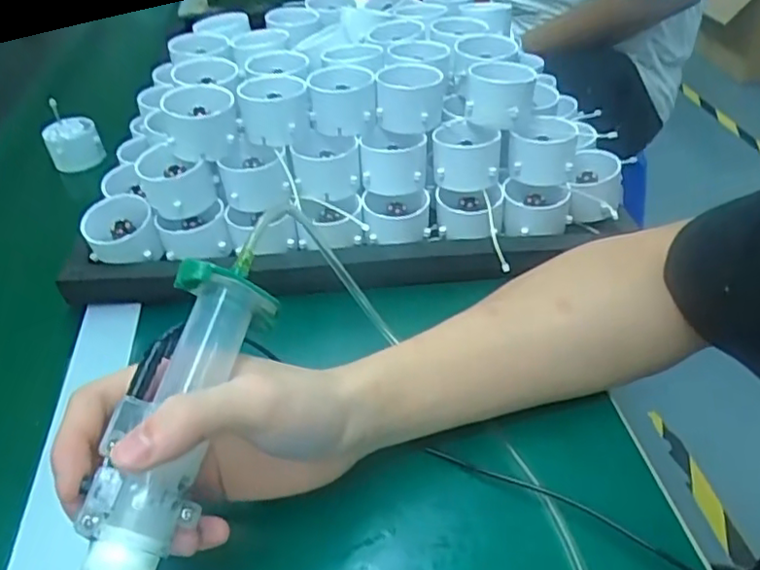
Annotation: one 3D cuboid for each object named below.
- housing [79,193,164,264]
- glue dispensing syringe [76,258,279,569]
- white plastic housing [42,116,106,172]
[{"bbox_3d":[-0.193,-0.041,0.482,0.050,0.030,0.055,-17,41,-13],"label":"housing"},{"bbox_3d":[-0.091,0.072,0.255,0.045,0.038,0.178,5,55,13],"label":"glue dispensing syringe"},{"bbox_3d":[-0.317,-0.147,0.671,0.053,0.043,0.045,-23,42,-20],"label":"white plastic housing"}]

